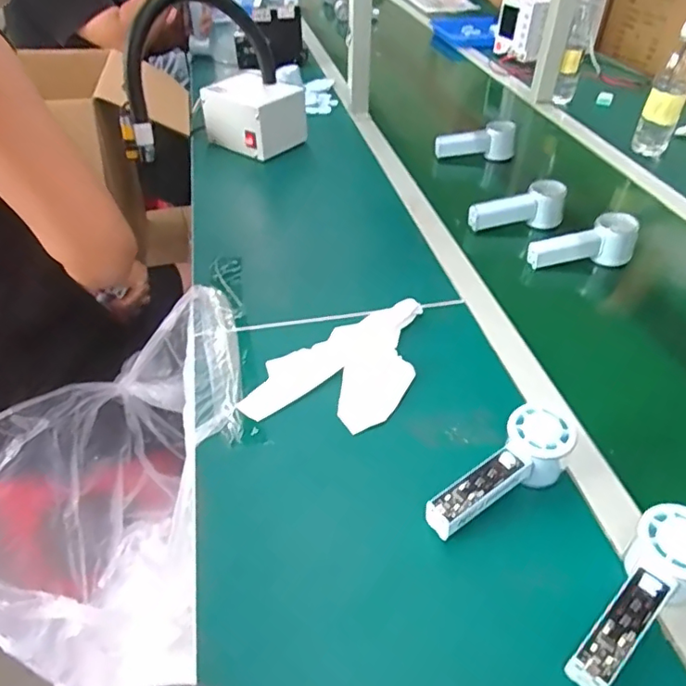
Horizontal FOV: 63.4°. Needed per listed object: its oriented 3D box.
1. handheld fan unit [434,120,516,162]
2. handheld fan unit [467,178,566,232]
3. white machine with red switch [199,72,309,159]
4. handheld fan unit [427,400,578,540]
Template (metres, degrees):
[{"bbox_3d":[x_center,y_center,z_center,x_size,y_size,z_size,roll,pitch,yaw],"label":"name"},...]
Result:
[{"bbox_3d":[0.257,-0.393,1.075,0.148,0.065,0.046,7,43,5],"label":"handheld fan unit"},{"bbox_3d":[0.272,-0.217,0.876,0.151,0.064,0.047,-4,43,-7],"label":"handheld fan unit"},{"bbox_3d":[-0.175,-0.458,1.109,0.172,0.104,0.154,30,49,27],"label":"white machine with red switch"},{"bbox_3d":[0.140,0.121,0.500,0.155,0.056,0.056,-33,52,-15],"label":"handheld fan unit"}]

